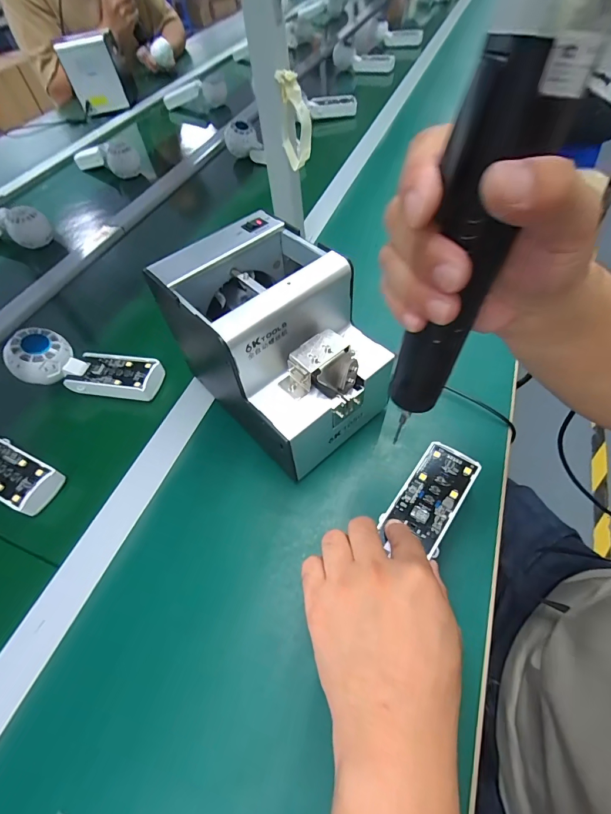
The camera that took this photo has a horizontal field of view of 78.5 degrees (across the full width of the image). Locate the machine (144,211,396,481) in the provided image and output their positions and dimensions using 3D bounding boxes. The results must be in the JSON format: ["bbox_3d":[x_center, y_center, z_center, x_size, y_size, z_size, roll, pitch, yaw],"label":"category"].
[{"bbox_3d":[-0.023,-0.055,0.342,0.124,0.140,0.174,-37,62,-21],"label":"machine"}]

